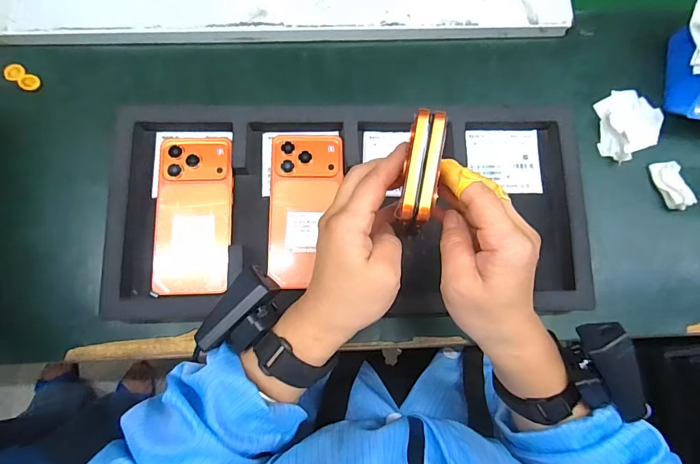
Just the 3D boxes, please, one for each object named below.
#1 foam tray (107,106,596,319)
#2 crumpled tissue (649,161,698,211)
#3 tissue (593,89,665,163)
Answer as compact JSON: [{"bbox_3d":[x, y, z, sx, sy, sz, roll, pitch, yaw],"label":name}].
[{"bbox_3d":[0.003,-0.024,0.417,0.485,0.030,0.233,-1,82,-3],"label":"foam tray"},{"bbox_3d":[0.360,-0.053,0.444,0.022,0.023,0.056,-16,83,-5],"label":"crumpled tissue"},{"bbox_3d":[0.321,-0.128,0.455,0.082,0.021,0.072,-27,84,-6],"label":"tissue"}]

